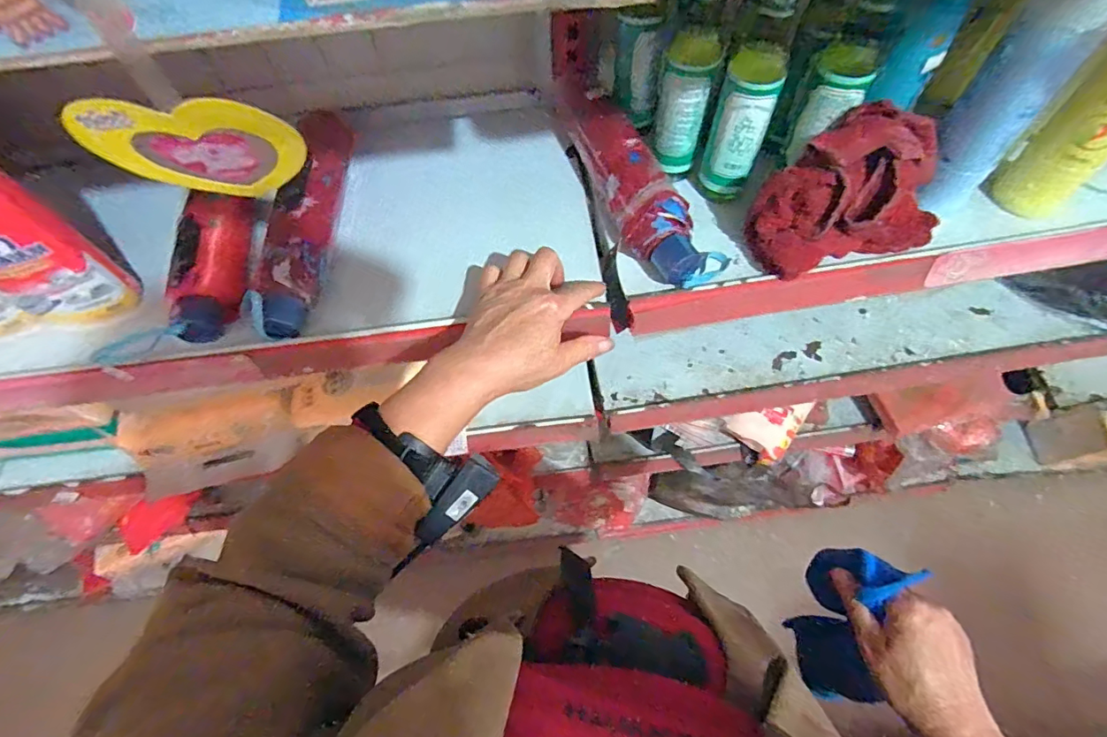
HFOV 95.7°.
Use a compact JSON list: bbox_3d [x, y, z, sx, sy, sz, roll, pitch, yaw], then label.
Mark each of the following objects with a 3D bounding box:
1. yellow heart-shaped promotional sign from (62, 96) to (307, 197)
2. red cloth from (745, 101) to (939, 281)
[{"bbox_3d":[-0.163,-0.103,0.238,0.083,0.069,0.006,-7,81,-5],"label":"yellow heart-shaped promotional sign"},{"bbox_3d":[0.267,-0.162,0.448,0.170,0.094,0.100,-17,65,-5],"label":"red cloth"}]

